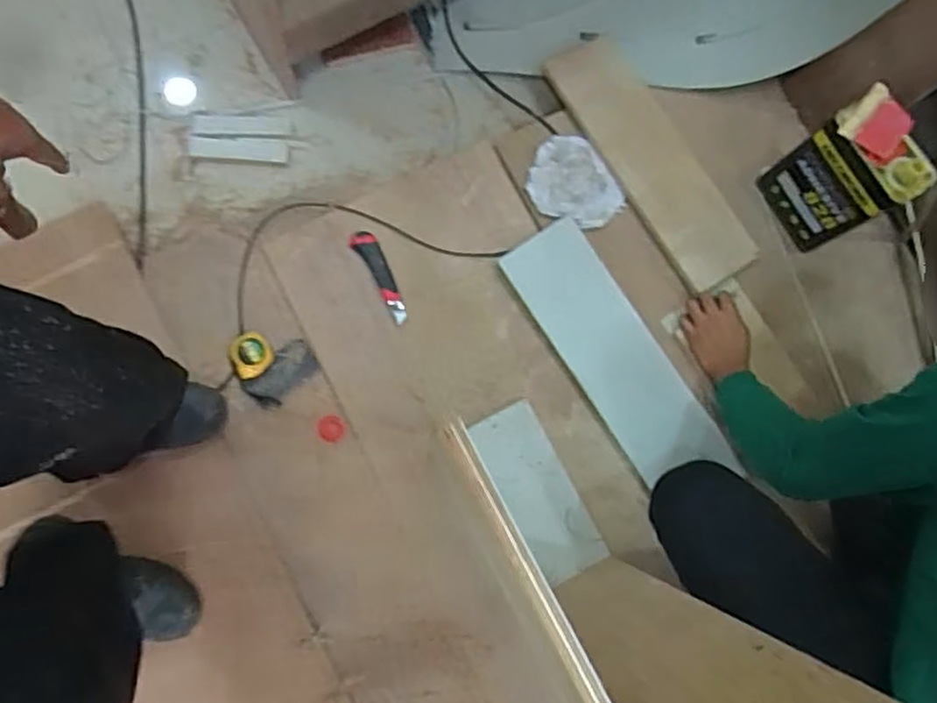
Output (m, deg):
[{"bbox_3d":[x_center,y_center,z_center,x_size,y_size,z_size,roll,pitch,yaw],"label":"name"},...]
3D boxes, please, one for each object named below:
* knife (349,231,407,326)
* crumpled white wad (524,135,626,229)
[{"bbox_3d":[-0.152,-0.128,1.186,0.043,0.014,0.172,-24,78,-7],"label":"knife"},{"bbox_3d":[0.181,-0.294,1.237,0.151,0.033,0.181,-27,78,-8],"label":"crumpled white wad"}]

